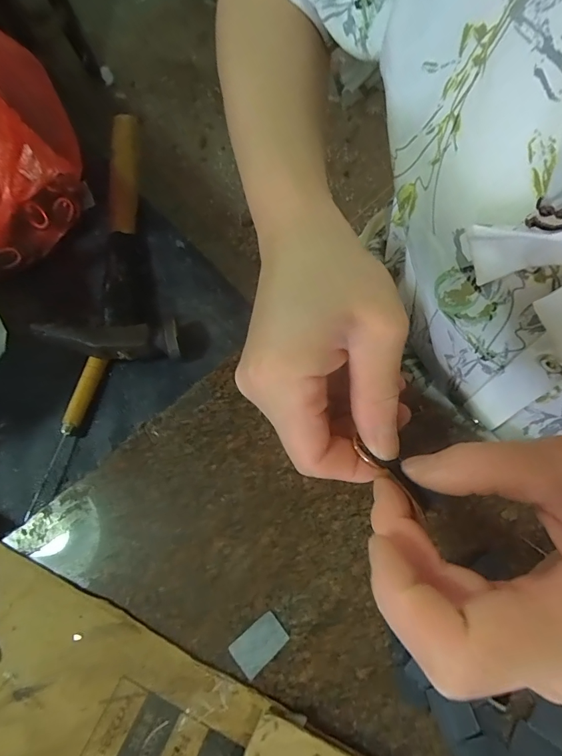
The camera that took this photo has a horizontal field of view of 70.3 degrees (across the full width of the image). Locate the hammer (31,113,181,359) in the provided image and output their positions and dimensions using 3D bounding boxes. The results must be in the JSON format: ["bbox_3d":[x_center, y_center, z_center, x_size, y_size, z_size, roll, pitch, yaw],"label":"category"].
[{"bbox_3d":[-0.123,-0.126,0.307,0.083,0.034,0.238,-5,72,-2],"label":"hammer"}]

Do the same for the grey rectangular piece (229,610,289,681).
[{"bbox_3d":[-0.012,0.145,0.218,0.029,0.004,0.019,-40,76,-12],"label":"grey rectangular piece"}]

